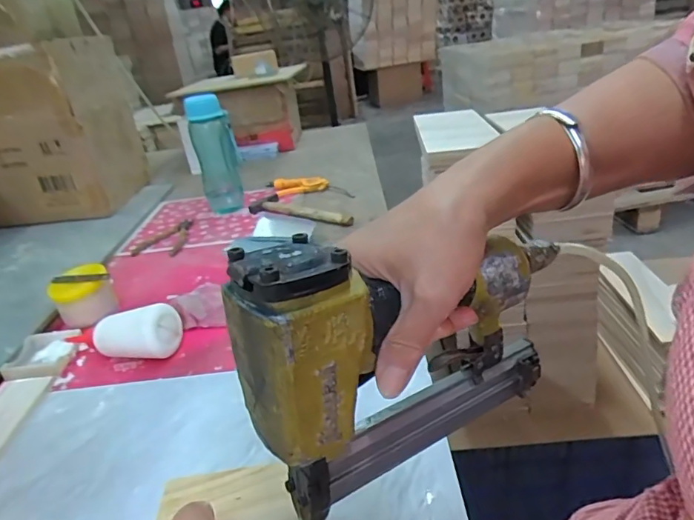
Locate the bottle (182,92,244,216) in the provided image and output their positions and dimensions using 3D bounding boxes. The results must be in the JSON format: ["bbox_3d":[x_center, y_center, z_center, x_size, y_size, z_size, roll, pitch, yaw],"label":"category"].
[{"bbox_3d":[-0.266,-0.214,0.993,0.080,0.232,0.062,-11,27,-6],"label":"bottle"}]

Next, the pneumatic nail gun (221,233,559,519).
[{"bbox_3d":[0.046,0.048,0.286,0.217,0.165,0.046,-19,29,-25],"label":"pneumatic nail gun"}]

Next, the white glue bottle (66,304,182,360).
[{"bbox_3d":[-0.283,0.088,0.604,0.152,0.061,0.059,0,26,13],"label":"white glue bottle"}]

